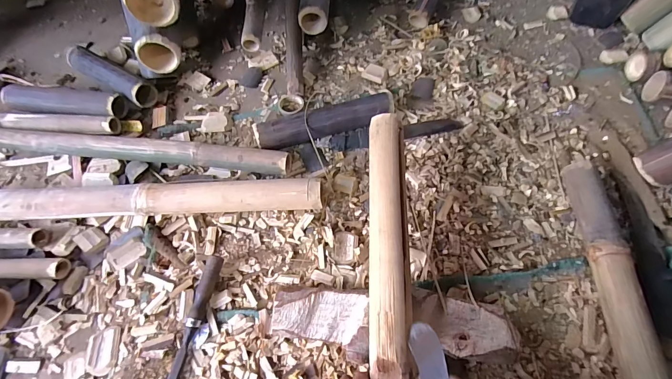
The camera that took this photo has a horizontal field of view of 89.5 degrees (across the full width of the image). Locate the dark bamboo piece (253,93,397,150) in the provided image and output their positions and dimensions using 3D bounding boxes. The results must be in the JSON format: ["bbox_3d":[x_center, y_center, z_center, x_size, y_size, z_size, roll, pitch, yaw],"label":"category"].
[{"bbox_3d":[-0.020,-0.125,0.661,0.269,0.058,0.056,-14,63,-4],"label":"dark bamboo piece"}]

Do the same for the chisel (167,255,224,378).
[{"bbox_3d":[-0.225,0.222,0.513,0.023,0.027,0.245,10,64,9],"label":"chisel"}]

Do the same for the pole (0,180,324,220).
[{"bbox_3d":[-0.350,0.022,0.602,0.650,0.064,0.058,-2,63,3],"label":"pole"}]

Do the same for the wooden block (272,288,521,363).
[{"bbox_3d":[0.075,0.193,0.486,0.318,0.062,0.090,-1,63,3],"label":"wooden block"}]

